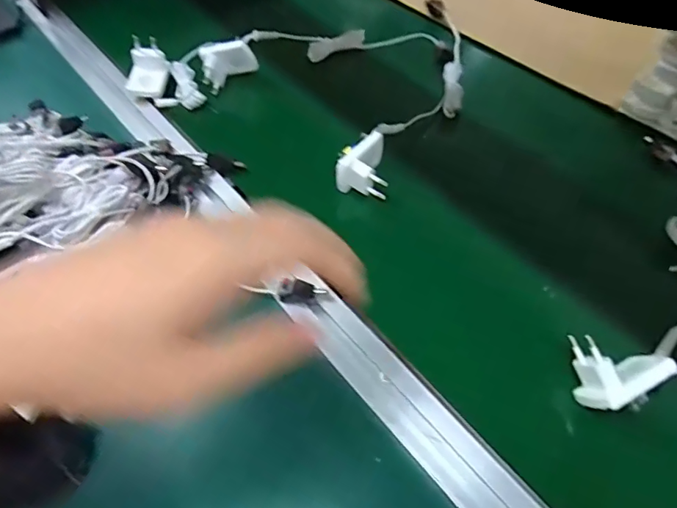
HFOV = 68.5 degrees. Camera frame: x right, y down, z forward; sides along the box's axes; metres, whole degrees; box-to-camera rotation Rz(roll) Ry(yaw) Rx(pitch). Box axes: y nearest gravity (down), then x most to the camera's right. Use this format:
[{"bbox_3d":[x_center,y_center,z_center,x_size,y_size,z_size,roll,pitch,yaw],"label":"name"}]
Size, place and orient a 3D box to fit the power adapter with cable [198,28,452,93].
[{"bbox_3d":[-0.013,-0.246,0.585,0.294,0.039,0.084,-7,53,-4],"label":"power adapter with cable"}]

